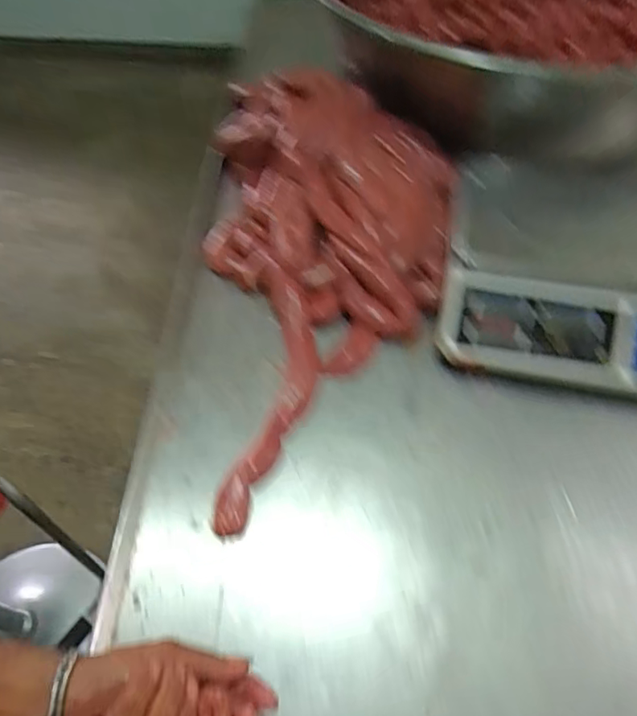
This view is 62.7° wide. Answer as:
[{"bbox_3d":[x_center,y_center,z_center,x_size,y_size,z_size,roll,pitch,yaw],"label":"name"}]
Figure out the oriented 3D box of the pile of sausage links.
[{"bbox_3d":[0.022,-0.145,0.664,0.311,0.147,0.661,-2,53,-4],"label":"pile of sausage links"}]

